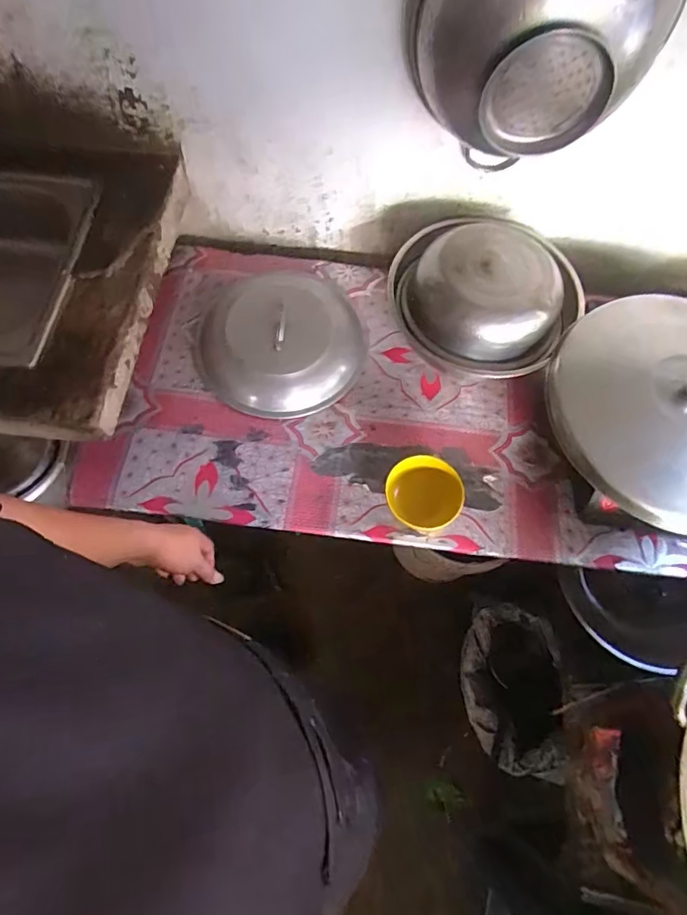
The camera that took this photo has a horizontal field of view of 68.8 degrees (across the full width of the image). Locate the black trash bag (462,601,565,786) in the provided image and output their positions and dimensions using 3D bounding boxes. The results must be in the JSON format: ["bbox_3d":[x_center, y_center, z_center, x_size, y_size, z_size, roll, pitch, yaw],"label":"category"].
[{"bbox_3d":[0.411,0.563,1.220,0.212,0.149,0.368,-3,65,-2],"label":"black trash bag"}]

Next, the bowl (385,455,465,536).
[{"bbox_3d":[0.124,0.059,0.765,0.110,0.053,0.107,0,65,0],"label":"bowl"}]

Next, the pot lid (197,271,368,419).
[{"bbox_3d":[-0.110,-0.210,0.881,0.288,0.057,0.282,0,65,0],"label":"pot lid"}]

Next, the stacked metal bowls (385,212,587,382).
[{"bbox_3d":[0.229,-0.278,0.829,0.308,0.134,0.260,21,67,9],"label":"stacked metal bowls"}]

